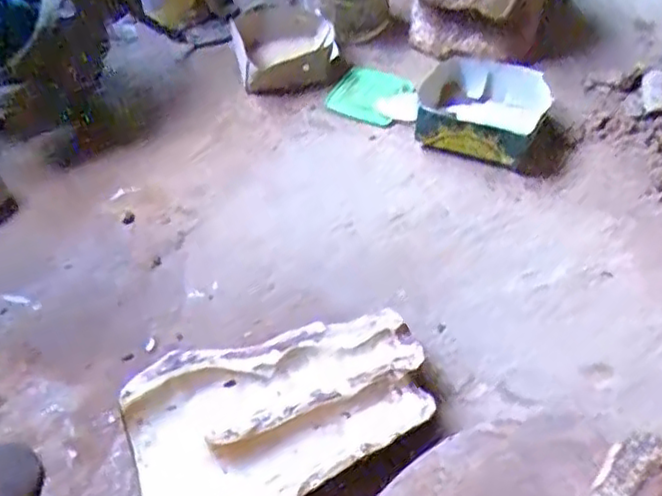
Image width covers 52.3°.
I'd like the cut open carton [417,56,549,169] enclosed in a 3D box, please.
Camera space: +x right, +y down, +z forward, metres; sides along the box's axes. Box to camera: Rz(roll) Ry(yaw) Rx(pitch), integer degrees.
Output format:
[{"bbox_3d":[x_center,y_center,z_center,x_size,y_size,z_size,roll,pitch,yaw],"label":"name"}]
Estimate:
[{"bbox_3d":[0.255,-0.233,1.144,0.216,0.076,0.204,8,52,12],"label":"cut open carton"}]

